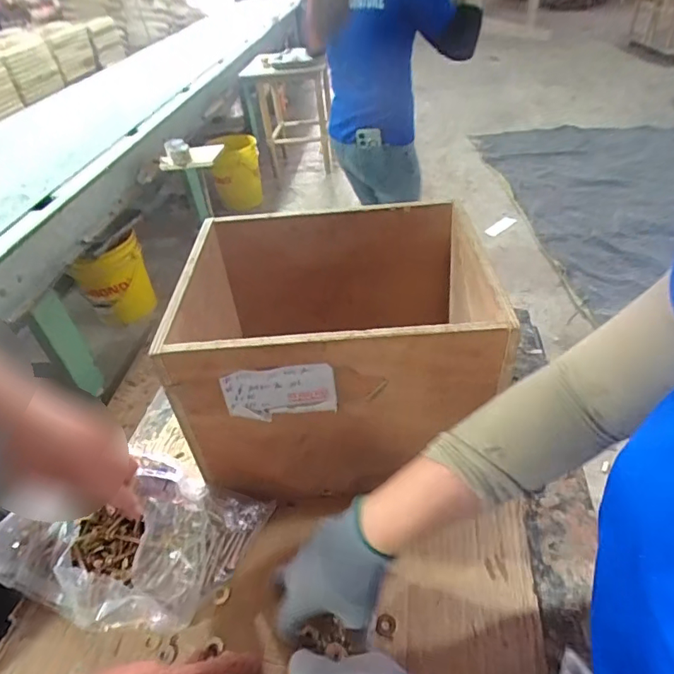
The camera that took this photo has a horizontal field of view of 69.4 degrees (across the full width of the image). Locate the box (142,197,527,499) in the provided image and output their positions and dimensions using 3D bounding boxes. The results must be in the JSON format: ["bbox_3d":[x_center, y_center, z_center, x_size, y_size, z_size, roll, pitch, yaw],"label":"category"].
[{"bbox_3d":[0.002,0.001,0.585,0.310,0.217,0.278,-5,39,2],"label":"box"}]

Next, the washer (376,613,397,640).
[{"bbox_3d":[0.046,0.271,0.457,0.019,0.005,0.019,-4,40,3],"label":"washer"}]

